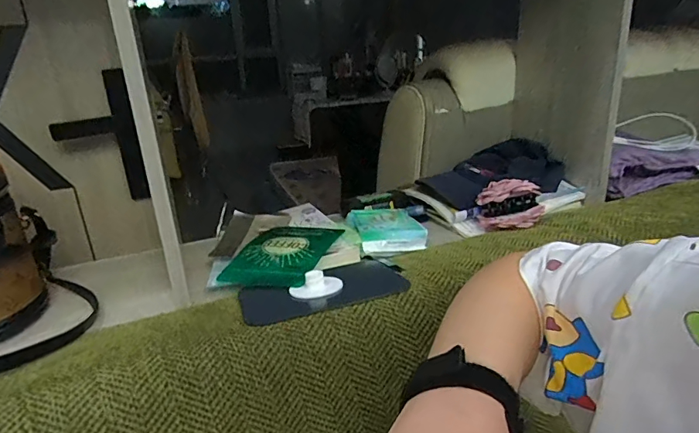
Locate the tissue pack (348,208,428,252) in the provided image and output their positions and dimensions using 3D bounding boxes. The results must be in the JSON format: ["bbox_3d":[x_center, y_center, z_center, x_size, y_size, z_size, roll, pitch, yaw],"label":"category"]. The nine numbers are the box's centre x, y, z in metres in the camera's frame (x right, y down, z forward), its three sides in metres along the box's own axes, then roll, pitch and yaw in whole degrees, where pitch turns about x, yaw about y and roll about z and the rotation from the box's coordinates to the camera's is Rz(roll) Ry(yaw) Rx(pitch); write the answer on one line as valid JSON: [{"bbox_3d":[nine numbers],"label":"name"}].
[{"bbox_3d":[0.055,0.017,0.669,0.096,0.025,0.114,-7,21,-9],"label":"tissue pack"}]

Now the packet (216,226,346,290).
[{"bbox_3d":[-0.085,0.041,0.595,0.108,0.009,0.174,4,22,18],"label":"packet"}]

